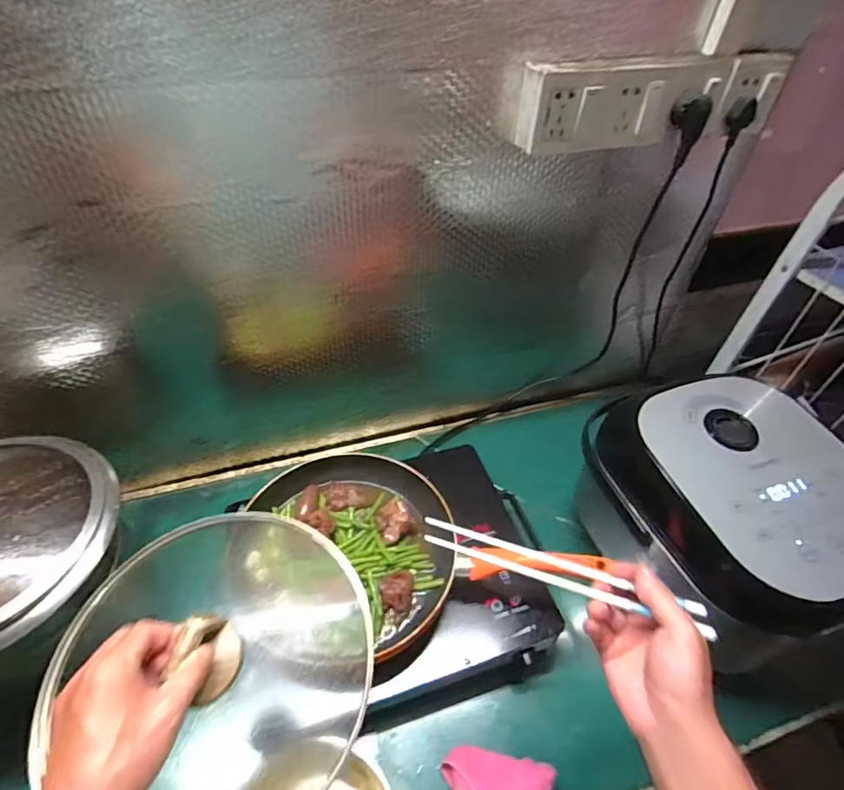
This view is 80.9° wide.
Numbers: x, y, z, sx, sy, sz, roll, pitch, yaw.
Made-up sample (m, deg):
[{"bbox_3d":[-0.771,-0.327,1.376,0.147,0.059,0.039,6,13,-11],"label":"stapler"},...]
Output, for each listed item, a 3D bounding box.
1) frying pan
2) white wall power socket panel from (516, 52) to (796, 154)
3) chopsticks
[{"bbox_3d":[-0.105,0.205,0.651,0.281,0.080,0.348,-31,54,-29],"label":"frying pan"},{"bbox_3d":[0.286,-0.358,0.605,0.360,0.088,0.050,-12,47,-15],"label":"white wall power socket panel"},{"bbox_3d":[0.122,0.155,0.432,0.245,0.017,0.031,16,47,11],"label":"chopsticks"}]

